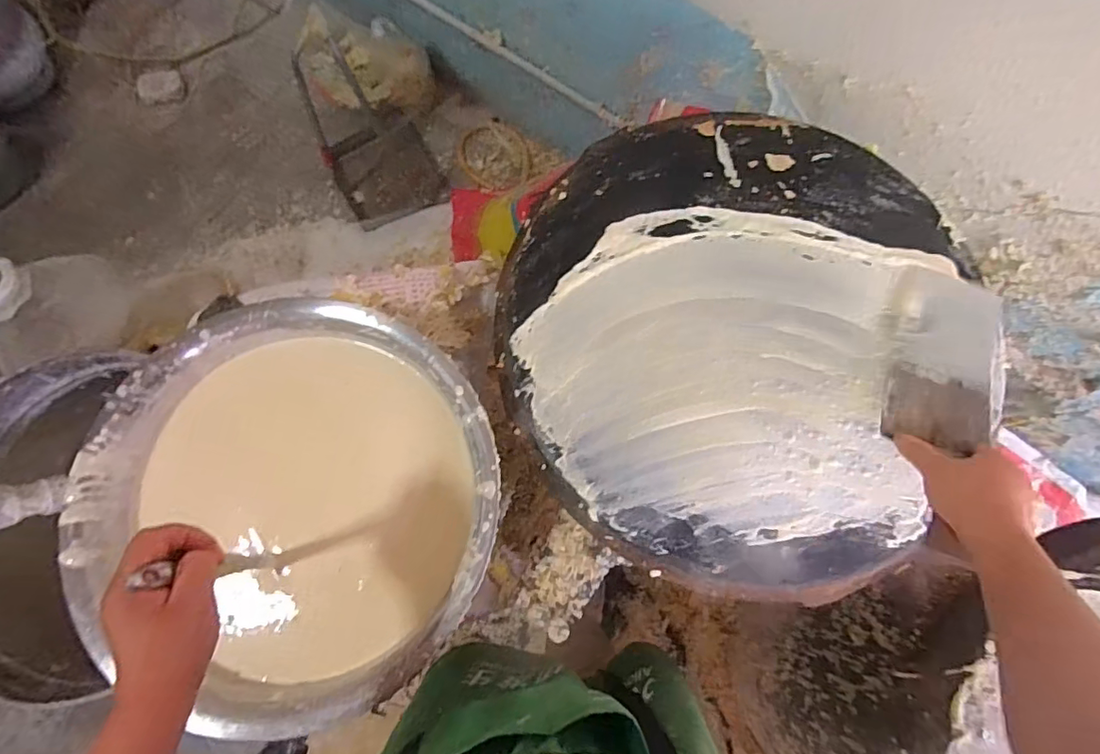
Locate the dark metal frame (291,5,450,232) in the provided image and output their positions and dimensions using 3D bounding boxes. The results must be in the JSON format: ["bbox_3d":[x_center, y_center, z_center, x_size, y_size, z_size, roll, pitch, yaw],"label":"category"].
[{"bbox_3d":[-0.446,-0.629,1.262,0.273,0.505,0.292,-24,78,-7],"label":"dark metal frame"}]

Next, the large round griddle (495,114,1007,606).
[{"bbox_3d":[0.235,-0.073,0.660,0.582,0.064,0.594,0,76,-1],"label":"large round griddle"}]

